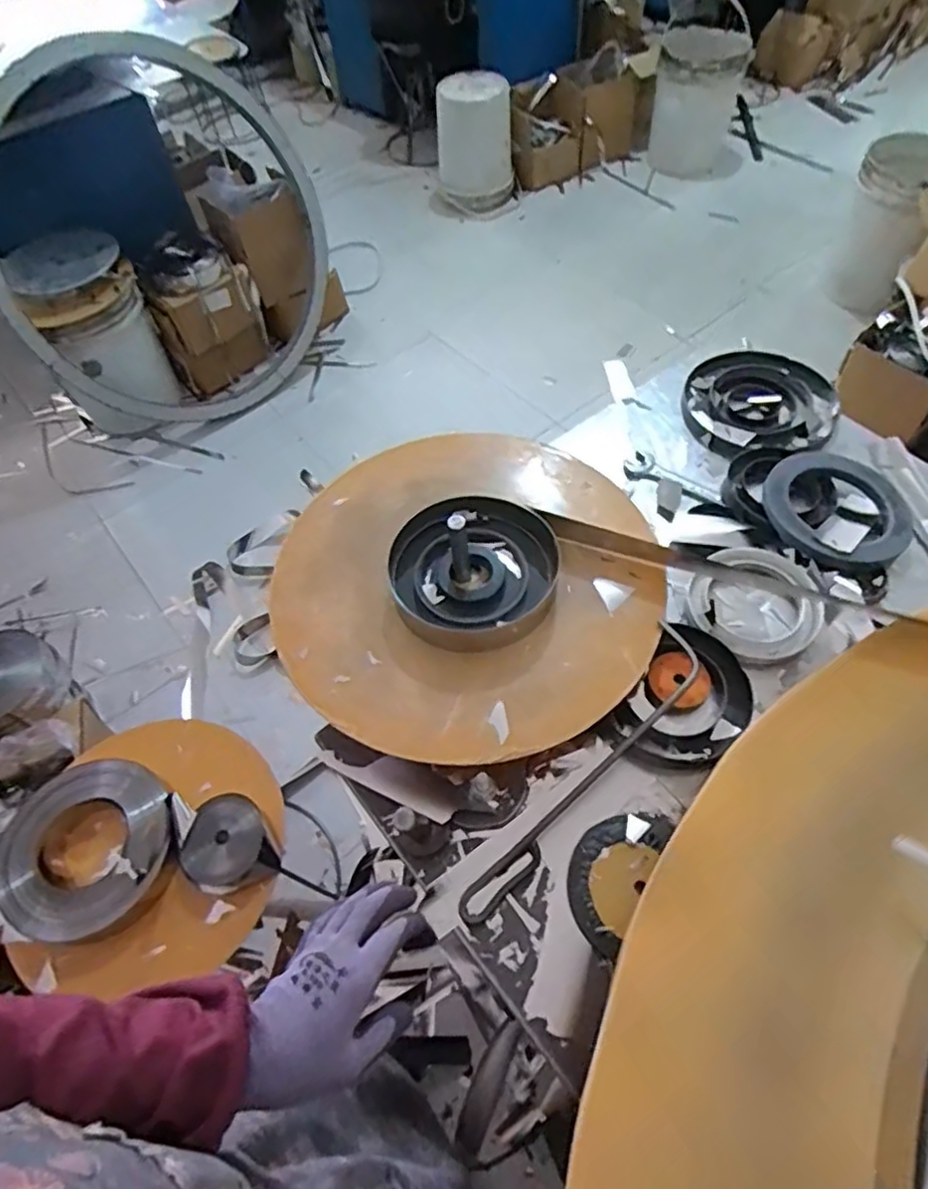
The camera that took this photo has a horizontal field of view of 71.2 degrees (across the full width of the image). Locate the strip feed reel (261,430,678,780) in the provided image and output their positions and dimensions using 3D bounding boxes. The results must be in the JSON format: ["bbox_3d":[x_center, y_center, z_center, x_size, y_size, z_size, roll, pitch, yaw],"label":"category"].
[{"bbox_3d":[0.001,-0.024,0.659,0.387,0.053,0.385,-2,57,3],"label":"strip feed reel"}]

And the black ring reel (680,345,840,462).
[{"bbox_3d":[0.385,-0.248,0.848,0.186,0.030,0.193,5,58,8],"label":"black ring reel"}]

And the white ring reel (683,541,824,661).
[{"bbox_3d":[0.306,0.004,0.679,0.129,0.024,0.134,-2,57,3],"label":"white ring reel"}]

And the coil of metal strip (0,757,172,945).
[{"bbox_3d":[-0.511,0.336,0.885,0.214,0.065,0.229,5,41,-5],"label":"coil of metal strip"}]

